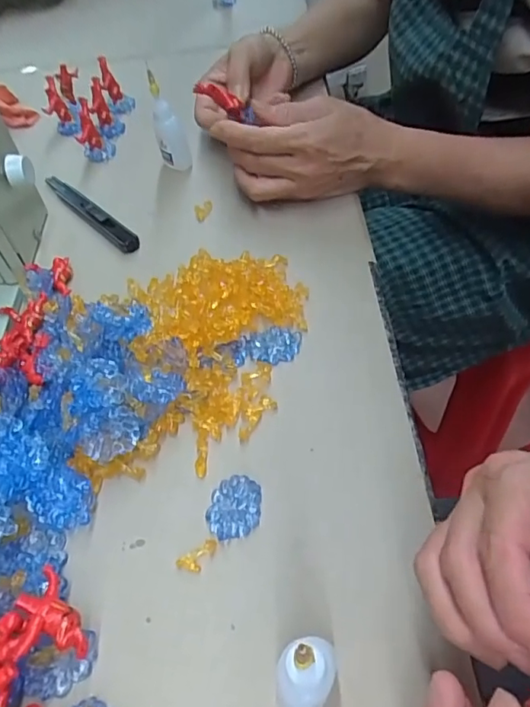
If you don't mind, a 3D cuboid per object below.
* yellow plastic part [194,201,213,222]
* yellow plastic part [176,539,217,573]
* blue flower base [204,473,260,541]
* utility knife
[{"bbox_3d":[-0.056,-0.130,0.485,0.008,0.018,0.022,21,56,17],"label":"yellow plastic part"},{"bbox_3d":[-0.037,0.114,0.299,0.024,0.005,0.011,-29,57,-19],"label":"yellow plastic part"},{"bbox_3d":[-0.018,0.090,0.313,0.031,0.005,0.036,3,53,7],"label":"blue flower base"},{"bbox_3d":[-0.165,-0.132,0.497,0.016,0.019,0.147,-40,59,-23],"label":"utility knife"}]

